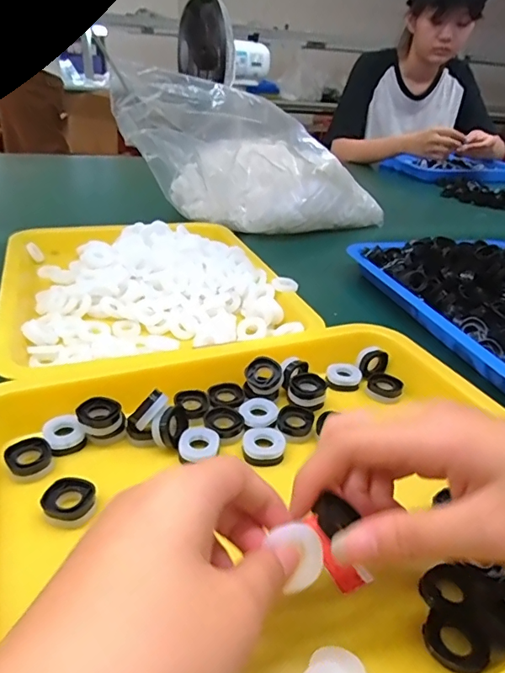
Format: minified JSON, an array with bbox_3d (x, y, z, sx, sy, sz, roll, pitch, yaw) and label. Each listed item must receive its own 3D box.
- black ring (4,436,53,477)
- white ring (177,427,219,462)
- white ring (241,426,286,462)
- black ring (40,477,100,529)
[{"bbox_3d":[-0.132,0.070,0.281,0.021,0.008,0.024,25,36,31],"label":"black ring"},{"bbox_3d":[-0.033,0.065,0.297,0.024,0.004,0.027,4,30,-2],"label":"white ring"},{"bbox_3d":[0.007,0.066,0.302,0.026,0.004,0.025,3,30,-2],"label":"white ring"},{"bbox_3d":[-0.097,0.088,0.255,0.027,0.010,0.023,-19,38,-35],"label":"black ring"}]

